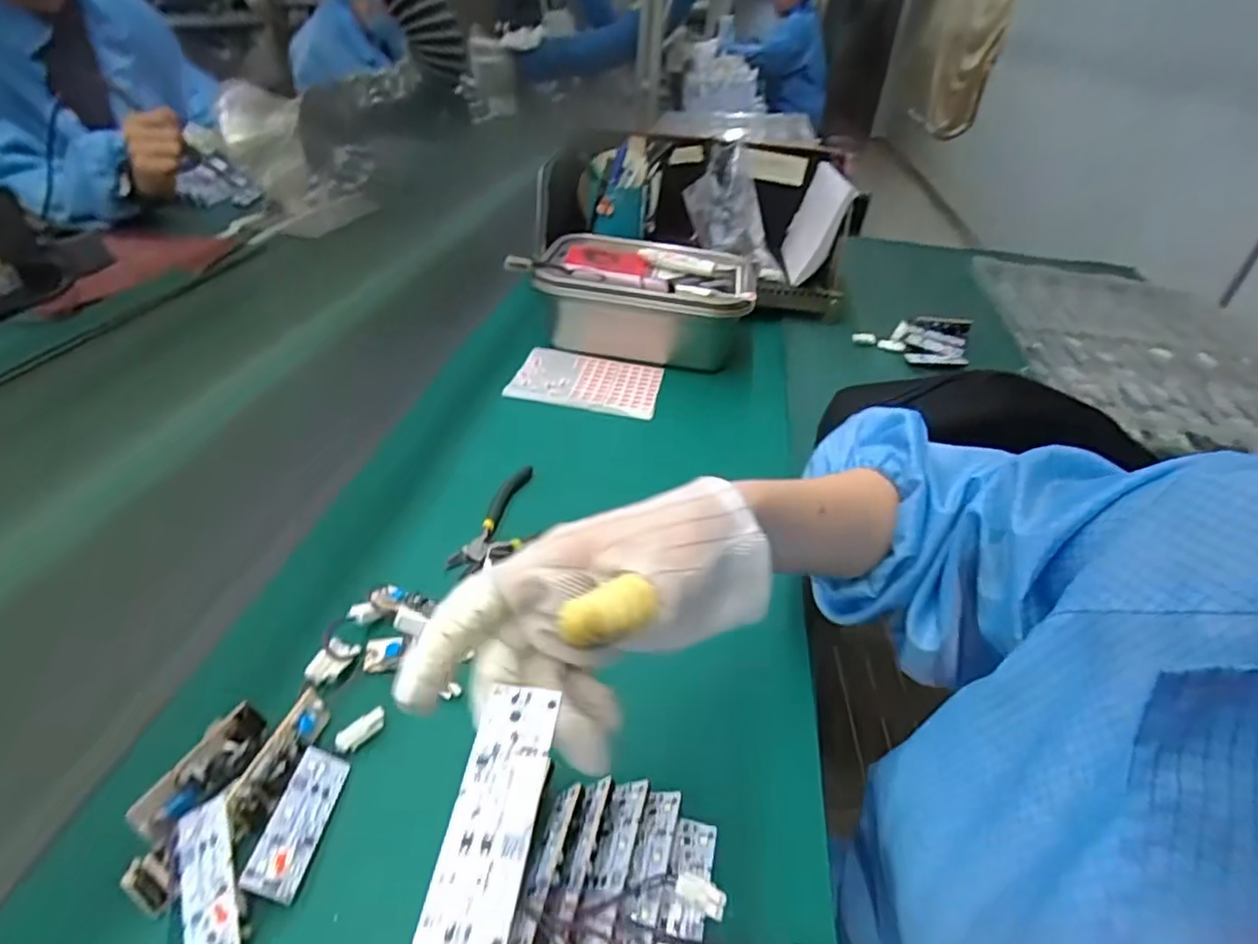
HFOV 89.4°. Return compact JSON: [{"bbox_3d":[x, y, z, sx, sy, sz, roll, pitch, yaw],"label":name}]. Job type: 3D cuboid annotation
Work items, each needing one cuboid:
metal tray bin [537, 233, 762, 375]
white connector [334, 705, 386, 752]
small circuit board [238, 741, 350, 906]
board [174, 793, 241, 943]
[{"bbox_3d":[0.017,-0.192,0.746,0.237,0.115,0.166,8,36,5],"label":"metal tray bin"},{"bbox_3d":[-0.145,0.139,0.345,0.028,0.006,0.014,-36,51,-26],"label":"white connector"},{"bbox_3d":[-0.158,0.167,0.306,0.024,0.004,0.066,37,28,-20],"label":"small circuit board"},{"bbox_3d":[-0.188,0.181,0.281,0.029,0.004,0.066,-29,56,-4],"label":"board"}]

